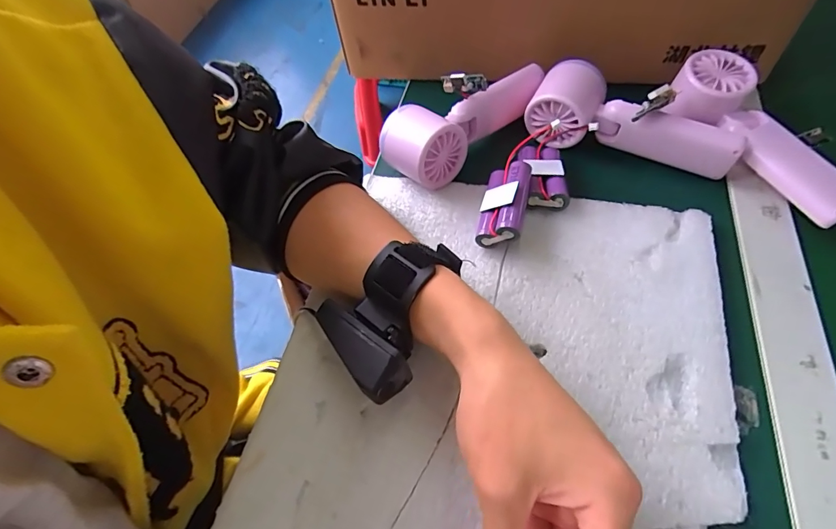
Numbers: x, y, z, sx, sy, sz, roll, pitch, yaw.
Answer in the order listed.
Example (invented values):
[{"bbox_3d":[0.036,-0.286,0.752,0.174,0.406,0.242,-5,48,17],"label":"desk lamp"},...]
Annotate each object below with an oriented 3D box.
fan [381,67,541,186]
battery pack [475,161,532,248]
[{"bbox_3d":[0.026,-0.121,0.368,0.114,0.047,0.064,-41,62,-18],"label":"fan"},{"bbox_3d":[0.066,-0.047,0.321,0.039,0.019,0.066,-14,51,44],"label":"battery pack"}]

